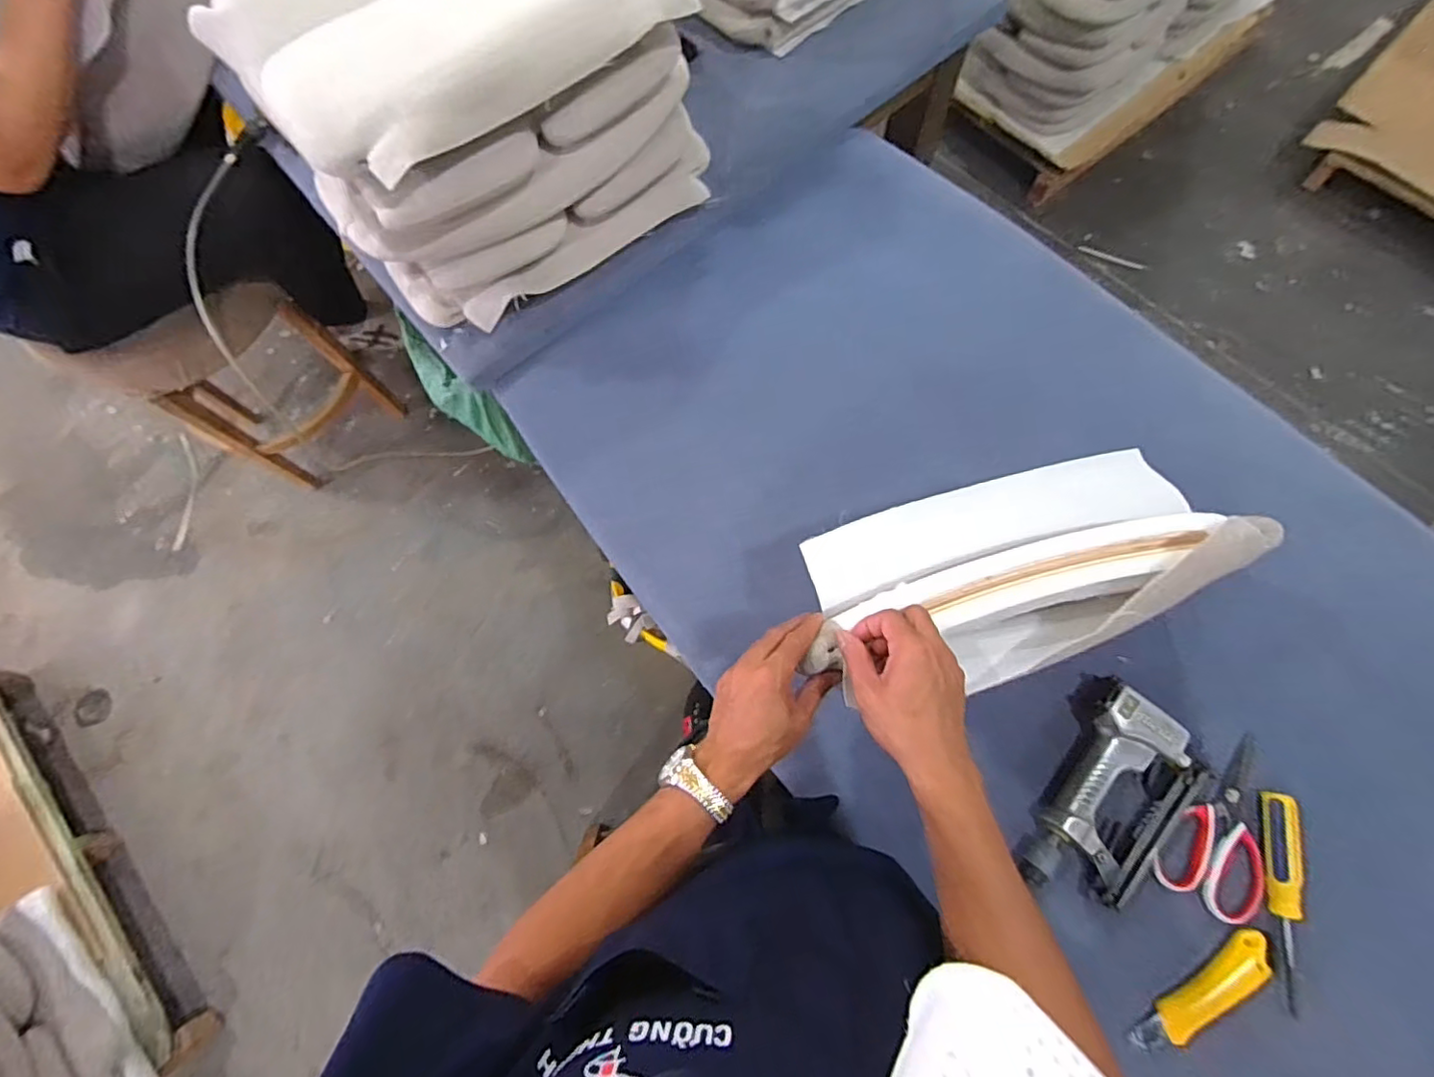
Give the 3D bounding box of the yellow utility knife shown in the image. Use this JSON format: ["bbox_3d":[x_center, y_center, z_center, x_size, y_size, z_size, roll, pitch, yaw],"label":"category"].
[{"bbox_3d":[0.457,0.430,0.565,0.151,0.021,0.036,-39,74,-9],"label":"yellow utility knife"}]

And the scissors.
[{"bbox_3d":[0.516,0.287,0.612,0.089,0.015,0.175,29,76,12],"label":"scissors"}]

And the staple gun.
[{"bbox_3d":[0.402,0.272,0.614,0.134,0.040,0.219,35,77,13],"label":"staple gun"}]

